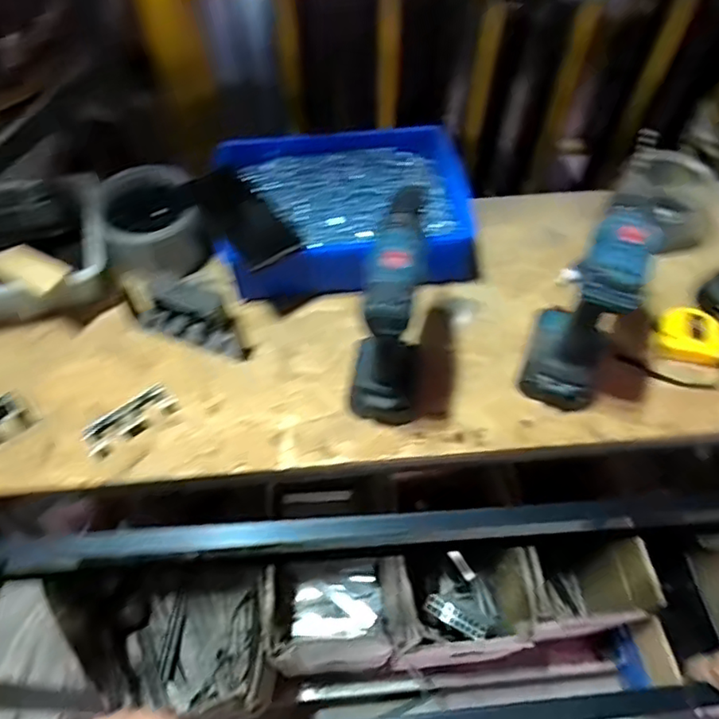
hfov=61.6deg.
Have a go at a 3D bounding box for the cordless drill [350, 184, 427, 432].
[{"bbox_3d":[0.033,-0.045,0.596,0.070,0.217,0.145,8,59,2],"label":"cordless drill"}]

